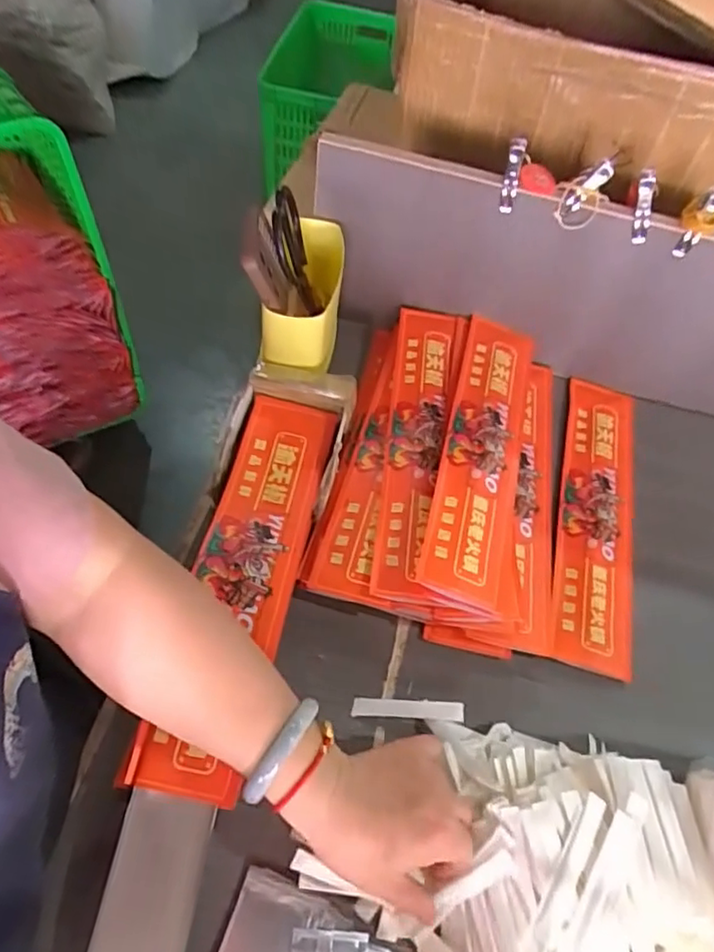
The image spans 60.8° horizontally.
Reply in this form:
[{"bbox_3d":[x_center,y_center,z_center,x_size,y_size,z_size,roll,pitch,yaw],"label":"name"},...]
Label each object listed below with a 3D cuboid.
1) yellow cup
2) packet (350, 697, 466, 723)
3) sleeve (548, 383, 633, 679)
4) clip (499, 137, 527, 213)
[{"bbox_3d":[-0.045,-0.182,0.615,0.069,0.081,0.164,11,56,1],"label":"yellow cup"},{"bbox_3d":[0.040,0.182,0.474,0.085,0.004,0.014,1,70,6],"label":"packet"},{"bbox_3d":[0.238,0.031,0.603,0.074,0.005,0.333,17,56,2],"label":"sleeve"},{"bbox_3d":[0.140,-0.270,0.548,0.015,0.064,0.015,17,56,5],"label":"clip"}]

